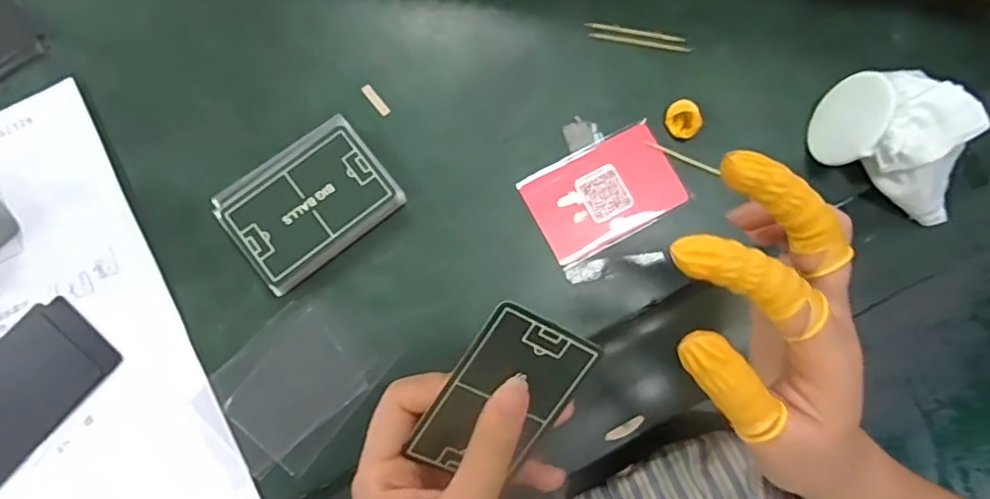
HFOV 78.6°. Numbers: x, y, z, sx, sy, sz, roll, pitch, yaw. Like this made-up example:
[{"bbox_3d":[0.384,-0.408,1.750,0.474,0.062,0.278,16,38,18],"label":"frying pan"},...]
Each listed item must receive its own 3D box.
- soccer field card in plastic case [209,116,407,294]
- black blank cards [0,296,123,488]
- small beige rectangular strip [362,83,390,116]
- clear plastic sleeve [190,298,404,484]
[{"bbox_3d":[-0.105,-0.029,0.341,0.088,0.014,0.071,-38,81,-6],"label":"soccer field card in plastic case"},{"bbox_3d":[-0.260,0.076,0.331,0.061,0.004,0.097,42,82,8],"label":"black blank cards"},{"bbox_3d":[-0.071,-0.090,0.362,0.006,0.004,0.023,-39,81,-6],"label":"small beige rectangular strip"},{"bbox_3d":[-0.111,0.075,0.331,0.069,0.005,0.089,43,82,8],"label":"clear plastic sleeve"}]

